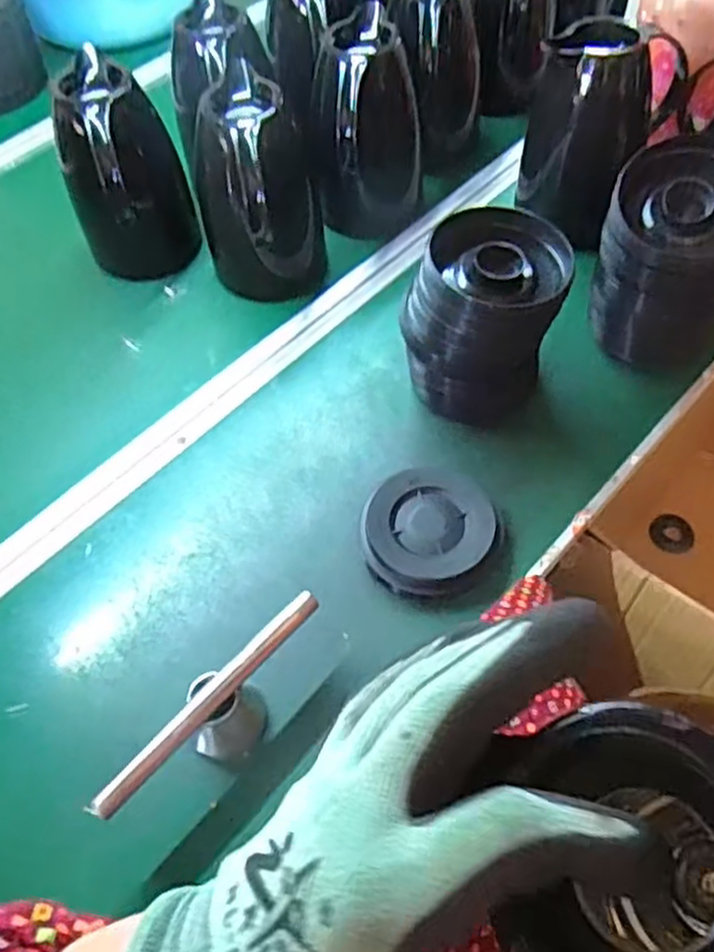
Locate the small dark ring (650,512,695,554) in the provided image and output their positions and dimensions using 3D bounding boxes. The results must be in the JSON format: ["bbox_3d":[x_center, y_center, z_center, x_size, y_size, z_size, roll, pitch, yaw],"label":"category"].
[{"bbox_3d":[0.453,0.082,1.061,0.060,0.004,0.056,-5,68,12],"label":"small dark ring"}]

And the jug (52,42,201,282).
[{"bbox_3d":[-0.245,-0.311,0.794,0.118,0.204,0.155,-18,58,-8],"label":"jug"}]

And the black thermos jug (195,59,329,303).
[{"bbox_3d":[-0.101,-0.287,0.761,0.121,0.186,0.157,-6,57,0],"label":"black thermos jug"}]

